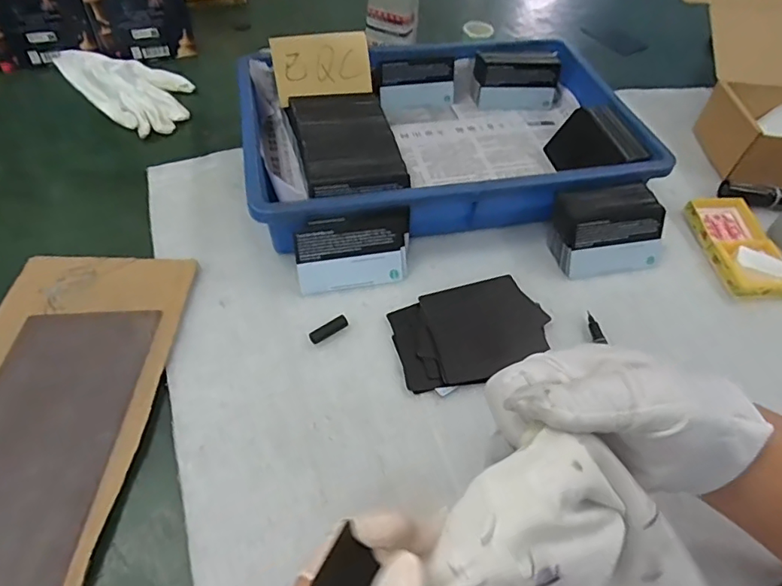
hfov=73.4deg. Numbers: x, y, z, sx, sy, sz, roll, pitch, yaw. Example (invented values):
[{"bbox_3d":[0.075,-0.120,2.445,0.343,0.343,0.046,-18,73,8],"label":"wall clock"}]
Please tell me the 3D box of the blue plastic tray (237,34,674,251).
[{"bbox_3d":[0.044,-0.158,0.509,0.356,0.089,0.234,-7,52,-12],"label":"blue plastic tray"}]

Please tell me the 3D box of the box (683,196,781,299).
[{"bbox_3d":[0.316,-0.047,0.479,0.059,0.024,0.119,-3,51,-8],"label":"box"}]

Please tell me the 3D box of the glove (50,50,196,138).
[{"bbox_3d":[-0.295,-0.234,0.581,0.186,0.025,0.091,30,54,18],"label":"glove"}]

